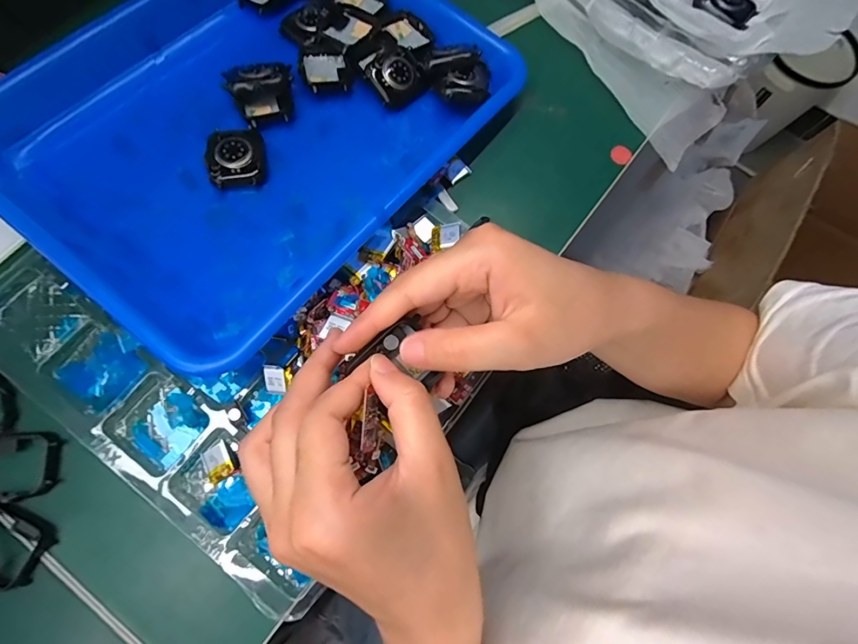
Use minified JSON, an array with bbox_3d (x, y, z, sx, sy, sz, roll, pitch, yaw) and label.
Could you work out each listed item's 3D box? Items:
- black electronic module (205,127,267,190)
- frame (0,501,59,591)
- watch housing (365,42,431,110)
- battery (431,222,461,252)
[{"bbox_3d":[-0.129,-0.111,0.289,0.034,0.012,0.043,-8,75,-6],"label":"black electronic module"},{"bbox_3d":[-0.238,0.124,0.239,0.041,0.013,0.036,30,75,5],"label":"frame"},{"bbox_3d":[-0.024,-0.183,0.321,0.040,0.015,0.034,-37,80,-12],"label":"watch housing"},{"bbox_3d":[0.012,-0.060,0.300,0.020,0.004,0.020,-4,76,13],"label":"battery"}]

